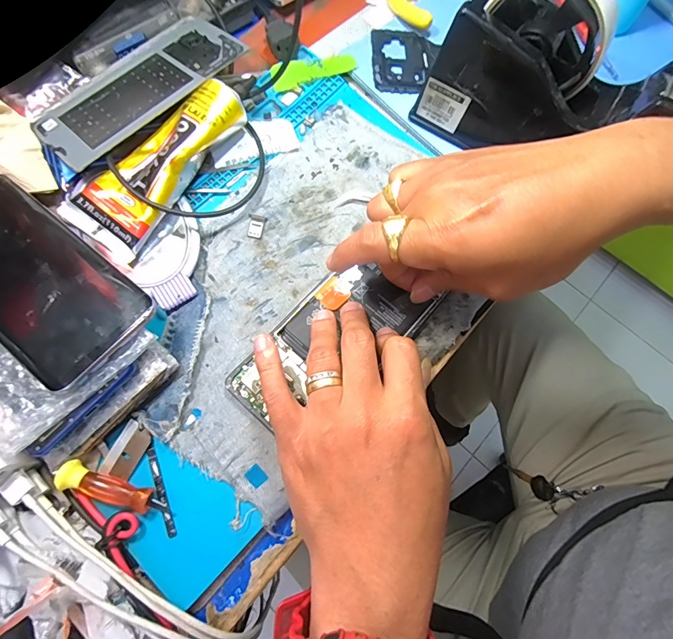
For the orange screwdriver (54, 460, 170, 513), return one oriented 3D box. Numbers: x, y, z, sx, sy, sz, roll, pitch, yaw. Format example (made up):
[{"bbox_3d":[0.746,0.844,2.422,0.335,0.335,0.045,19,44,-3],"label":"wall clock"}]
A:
[{"bbox_3d":[-0.133,0.102,0.225,0.063,0.016,0.015,19,74,4],"label":"orange screwdriver"}]

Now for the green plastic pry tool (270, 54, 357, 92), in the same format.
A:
[{"bbox_3d":[-0.020,-0.212,0.317,0.071,0.007,0.023,-20,75,-8],"label":"green plastic pry tool"}]

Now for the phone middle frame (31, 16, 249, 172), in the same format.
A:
[{"bbox_3d":[-0.147,-0.175,0.282,0.070,0.004,0.156,41,77,18],"label":"phone middle frame"}]

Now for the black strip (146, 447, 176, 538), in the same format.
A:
[{"bbox_3d":[-0.109,0.107,0.233,0.005,0.004,0.054,-21,75,-8],"label":"black strip"}]

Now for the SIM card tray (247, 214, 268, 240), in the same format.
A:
[{"bbox_3d":[-0.061,-0.070,0.283,0.014,0.004,0.019,8,73,0],"label":"SIM card tray"}]

